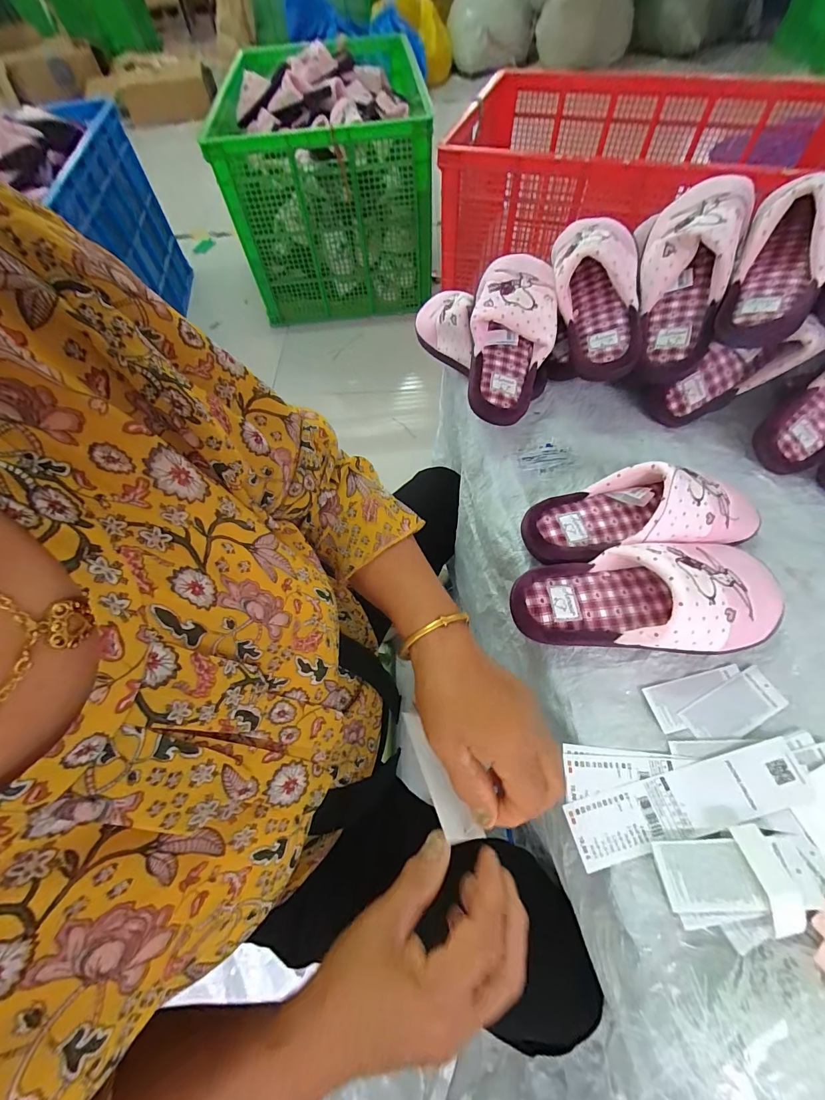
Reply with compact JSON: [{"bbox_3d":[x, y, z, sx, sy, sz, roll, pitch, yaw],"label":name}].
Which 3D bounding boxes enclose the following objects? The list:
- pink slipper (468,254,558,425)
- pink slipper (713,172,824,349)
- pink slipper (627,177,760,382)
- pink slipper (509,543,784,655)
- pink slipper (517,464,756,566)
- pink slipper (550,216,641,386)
[{"bbox_3d":[0.122,-0.271,0.490,0.102,0.058,0.239,11,87,10],"label":"pink slipper"},{"bbox_3d":[0.401,-0.309,0.417,0.096,0.068,0.201,25,94,17],"label":"pink slipper"},{"bbox_3d":[0.320,-0.316,0.465,0.089,0.072,0.222,12,99,10],"label":"pink slipper"},{"bbox_3d":[0.216,0.047,0.364,0.240,0.079,0.100,-8,61,-1],"label":"pink slipper"},{"bbox_3d":[0.238,-0.039,0.407,0.243,0.078,0.084,-8,61,-1],"label":"pink slipper"},{"bbox_3d":[0.232,-0.322,0.494,0.099,0.076,0.229,-6,84,1],"label":"pink slipper"}]

